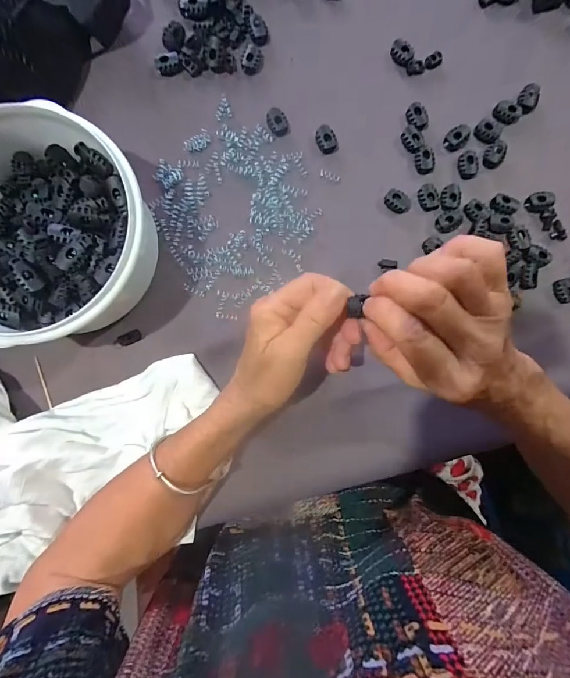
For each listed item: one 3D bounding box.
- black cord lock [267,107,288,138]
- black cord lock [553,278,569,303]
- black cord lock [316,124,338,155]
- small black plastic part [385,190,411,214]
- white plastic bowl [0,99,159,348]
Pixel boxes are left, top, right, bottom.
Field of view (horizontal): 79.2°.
[{"bbox_3d":[-0.007,-0.196,0.309,0.017,0.008,0.026,-15,88,0],"label":"black cord lock"},{"bbox_3d":[0.247,-0.042,0.302,0.017,0.006,0.021,-5,88,0],"label":"black cord lock"},{"bbox_3d":[0.037,-0.180,0.309,0.018,0.008,0.024,-16,88,0],"label":"black cord lock"},{"bbox_3d":[0.101,-0.122,0.306,0.024,0.006,0.019,31,88,1],"label":"small black plastic part"},{"bbox_3d":[-0.181,-0.078,0.267,0.154,0.078,0.156,0,88,0],"label":"white plastic bowl"}]

